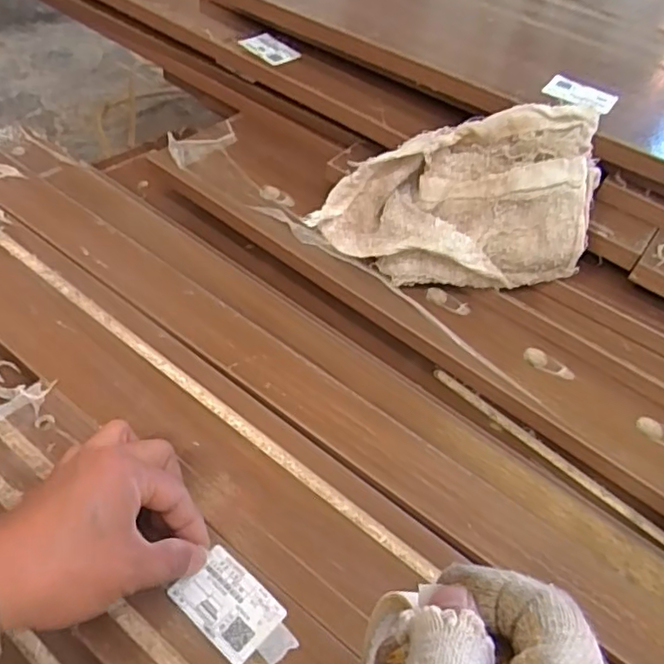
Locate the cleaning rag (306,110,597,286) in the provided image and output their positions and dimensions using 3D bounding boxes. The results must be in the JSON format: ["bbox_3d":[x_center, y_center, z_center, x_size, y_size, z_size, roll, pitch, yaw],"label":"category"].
[{"bbox_3d":[0.100,-0.110,0.522,0.216,0.123,0.109,5,48,-4],"label":"cleaning rag"}]

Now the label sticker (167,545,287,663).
[{"bbox_3d":[-0.060,0.158,0.357,0.059,0.004,0.040,36,56,22],"label":"label sticker"}]

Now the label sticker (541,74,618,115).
[{"bbox_3d":[0.229,-0.219,0.566,0.063,0.007,0.024,24,79,12],"label":"label sticker"}]

